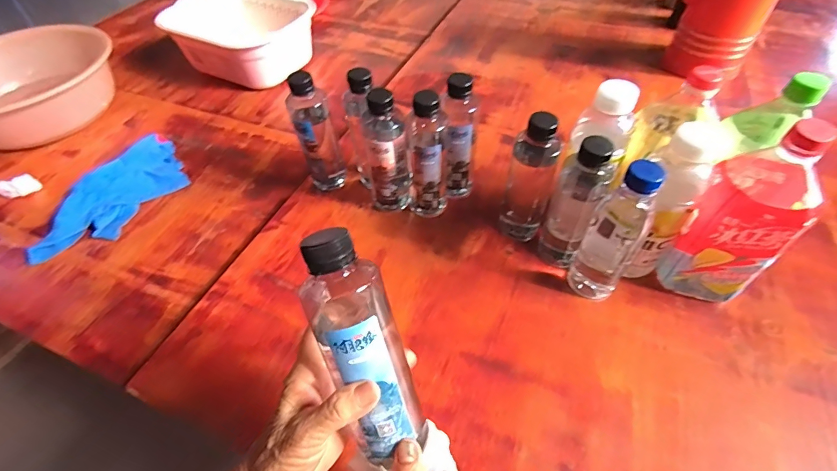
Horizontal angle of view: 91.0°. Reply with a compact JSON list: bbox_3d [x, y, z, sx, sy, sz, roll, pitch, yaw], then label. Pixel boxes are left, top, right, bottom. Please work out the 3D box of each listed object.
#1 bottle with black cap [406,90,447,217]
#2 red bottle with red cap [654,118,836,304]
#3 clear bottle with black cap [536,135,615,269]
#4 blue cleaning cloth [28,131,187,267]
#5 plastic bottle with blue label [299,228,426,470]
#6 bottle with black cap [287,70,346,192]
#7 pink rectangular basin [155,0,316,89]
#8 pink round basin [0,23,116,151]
[{"bbox_3d":[0.011,-0.098,0.538,0.050,0.178,0.048,4,51,9],"label":"bottle with black cap"},{"bbox_3d":[0.339,-0.020,0.431,0.087,0.216,0.096,29,59,26],"label":"red bottle with red cap"},{"bbox_3d":[0.179,-0.036,0.474,0.056,0.173,0.057,22,56,22],"label":"clear bottle with black cap"},{"bbox_3d":[-0.466,-0.070,0.652,0.137,0.037,0.280,7,52,11],"label":"blue cleaning cloth"},{"bbox_3d":[-0.038,0.077,0.278,0.051,0.169,0.041,-20,14,-11],"label":"plastic bottle with blue label"},{"bbox_3d":[-0.144,-0.139,0.589,0.053,0.188,0.055,-17,51,-8],"label":"bottle with black cap"},{"bbox_3d":[-0.367,-0.437,0.895,0.290,0.118,0.231,23,56,22],"label":"pink rectangular basin"},{"bbox_3d":[-0.739,-0.276,0.792,0.283,0.113,0.318,32,59,26],"label":"pink round basin"}]

